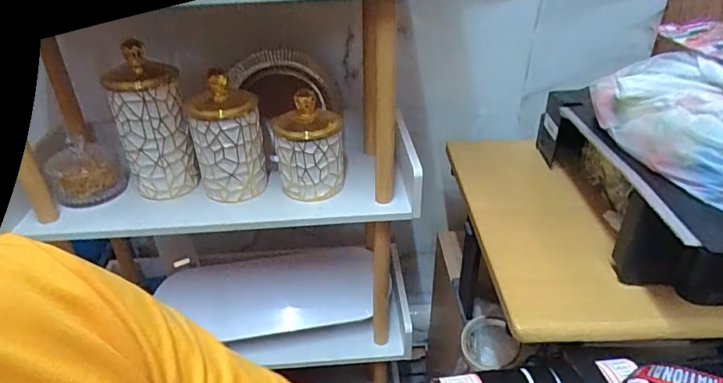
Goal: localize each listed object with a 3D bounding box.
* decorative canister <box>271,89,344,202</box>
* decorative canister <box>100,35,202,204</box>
[{"bbox_3d":[-0.084,-0.072,0.776,0.108,0.144,0.096,-1,31,1],"label":"decorative canister"},{"bbox_3d":[-0.335,-0.107,0.785,0.104,0.217,0.094,-14,33,-19],"label":"decorative canister"}]

